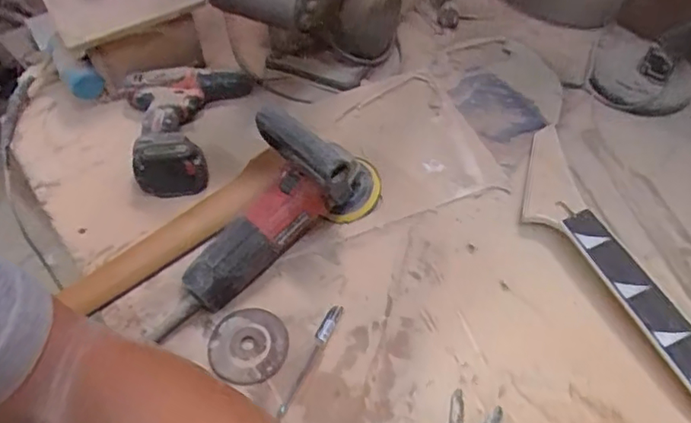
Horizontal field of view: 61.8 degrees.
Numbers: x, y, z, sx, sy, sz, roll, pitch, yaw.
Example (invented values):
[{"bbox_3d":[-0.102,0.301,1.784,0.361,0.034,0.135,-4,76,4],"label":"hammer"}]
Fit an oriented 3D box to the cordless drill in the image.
[{"bbox_3d":[-0.215,-0.132,0.816,0.187,0.068,0.214,-17,57,-9],"label":"cordless drill"}]

